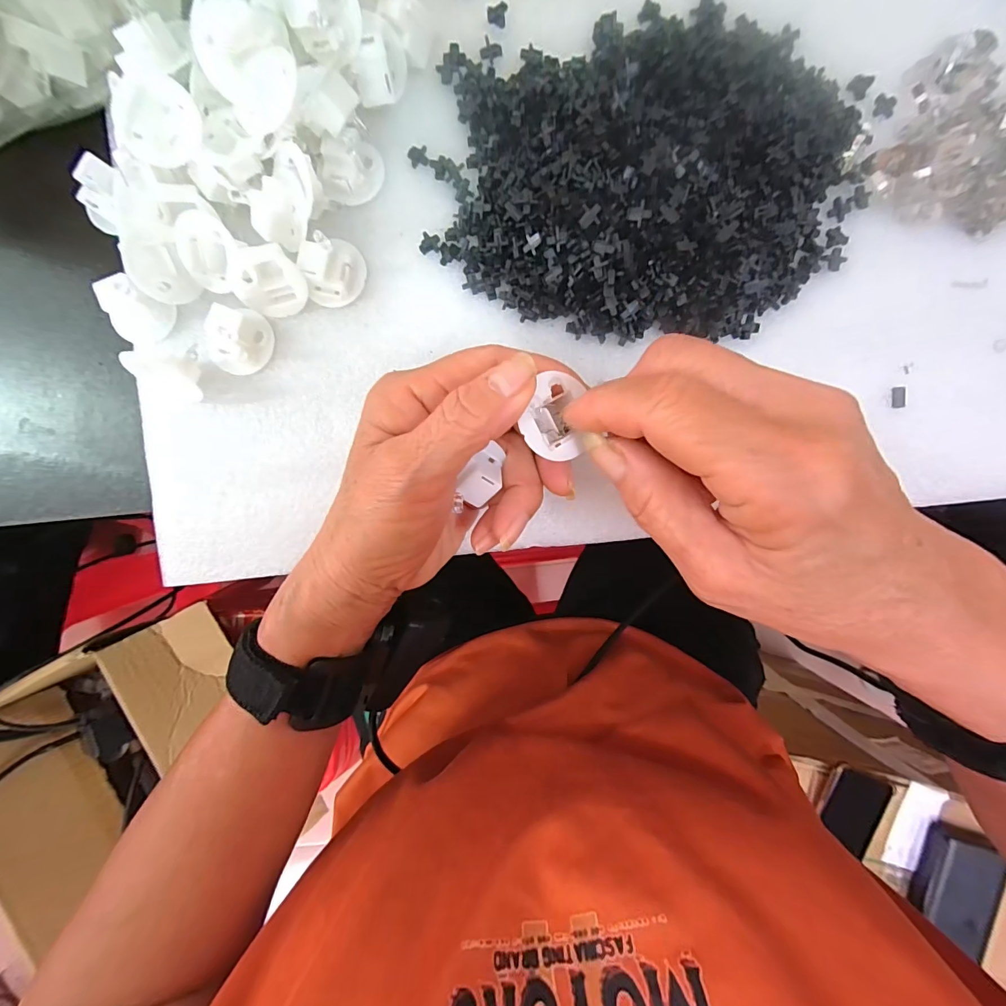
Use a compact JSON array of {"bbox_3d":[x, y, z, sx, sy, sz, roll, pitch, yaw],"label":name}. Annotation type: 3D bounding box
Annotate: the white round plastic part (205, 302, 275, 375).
[{"bbox_3d":[-0.130,-0.080,0.209,0.025,0.021,0.031,28,92,1],"label":"white round plastic part"}]

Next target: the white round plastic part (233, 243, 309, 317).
[{"bbox_3d":[-0.112,-0.106,0.208,0.030,0.008,0.030,-35,126,14],"label":"white round plastic part"}]

